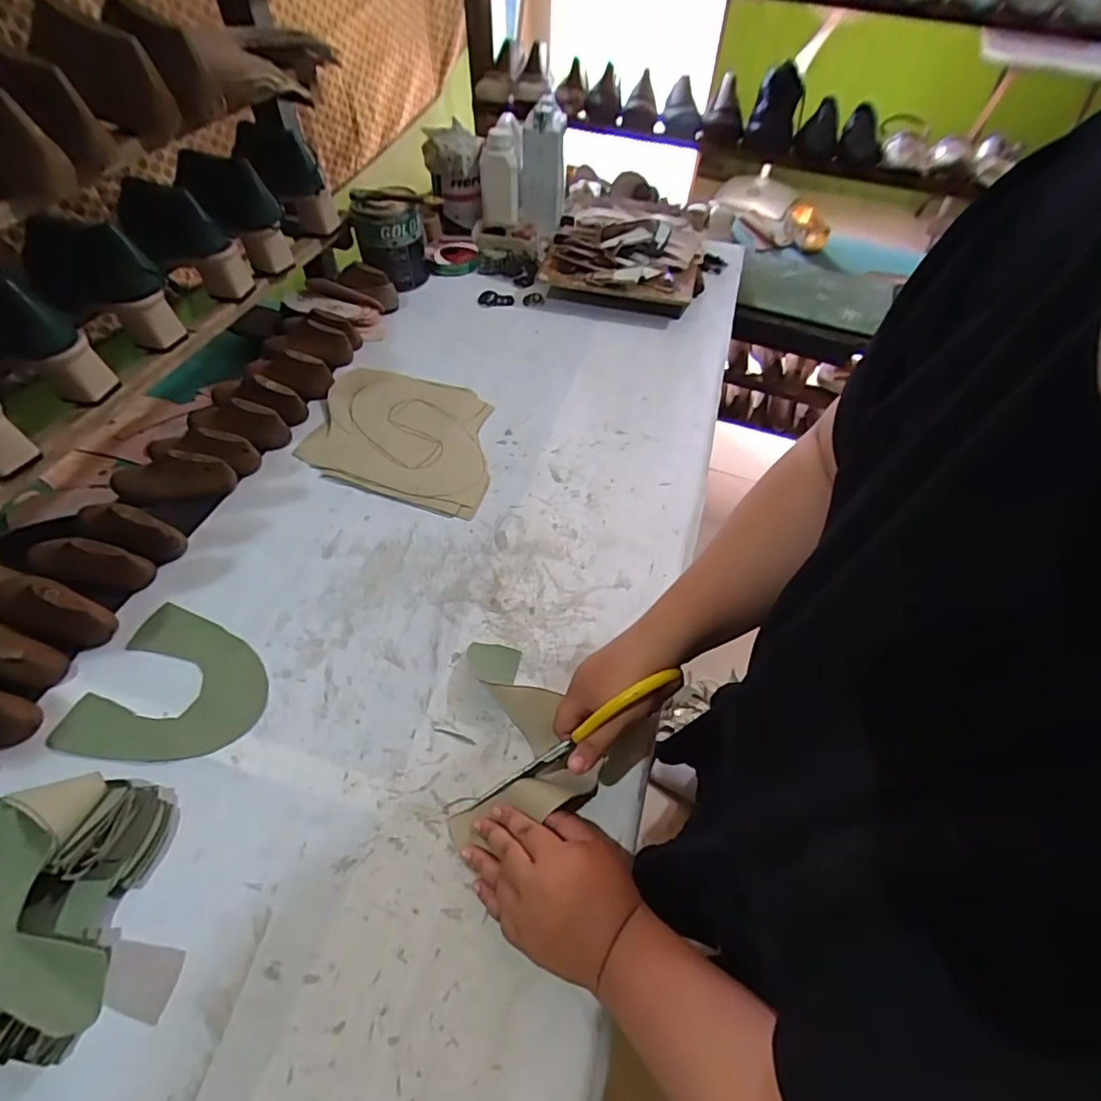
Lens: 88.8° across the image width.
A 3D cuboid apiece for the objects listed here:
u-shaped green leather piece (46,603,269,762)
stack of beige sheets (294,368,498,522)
[{"bbox_3d":[-0.356,0.135,0.540,0.163,0.004,0.150,15,54,9],"label":"u-shaped green leather piece"},{"bbox_3d":[-0.195,-0.158,0.756,0.253,0.011,0.228,11,54,6],"label":"stack of beige sheets"}]

